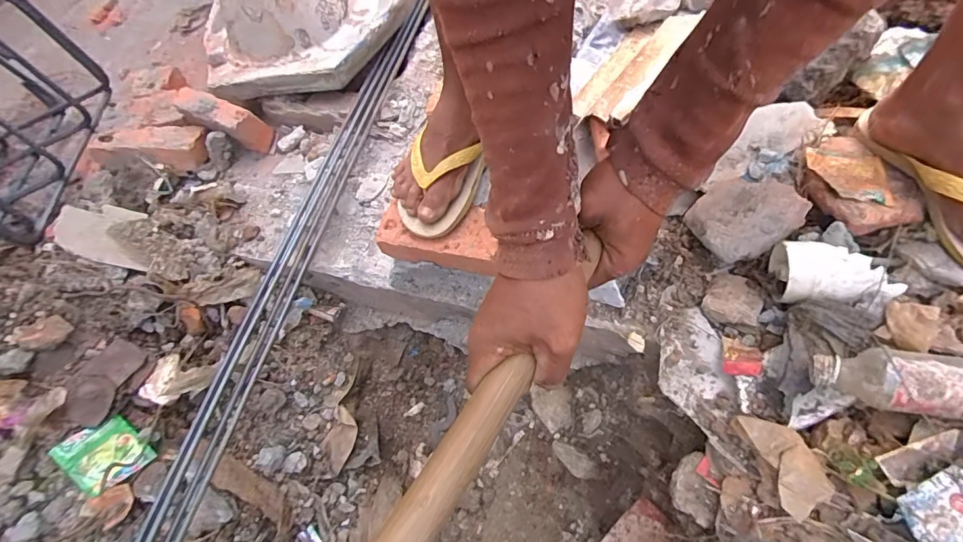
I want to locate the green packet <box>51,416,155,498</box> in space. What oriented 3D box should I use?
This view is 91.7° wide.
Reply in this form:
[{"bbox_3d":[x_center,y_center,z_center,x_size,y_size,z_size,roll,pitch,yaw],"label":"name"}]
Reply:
[{"bbox_3d":[-0.478,0.232,0.592,0.082,0.015,0.077,45,50,4],"label":"green packet"}]

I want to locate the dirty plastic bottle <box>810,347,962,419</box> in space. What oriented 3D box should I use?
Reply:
[{"bbox_3d":[0.358,0.091,0.397,0.124,0.052,0.056,0,64,35],"label":"dirty plastic bottle"}]

